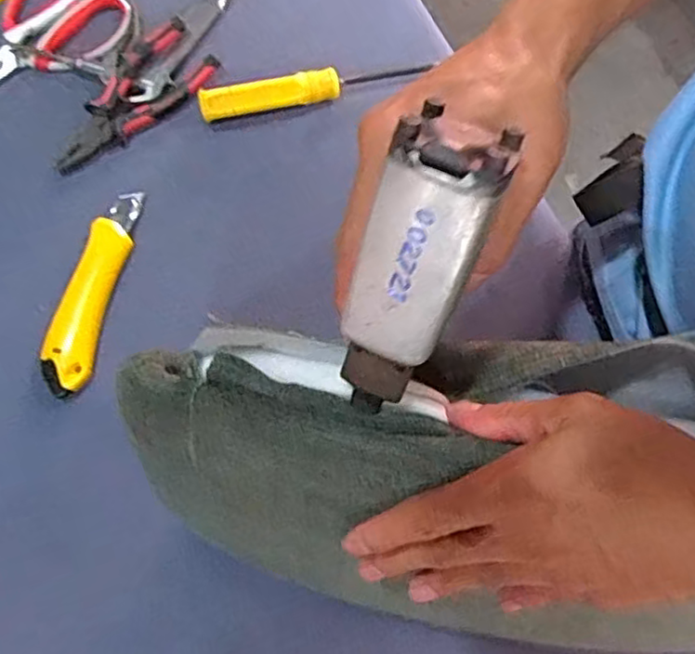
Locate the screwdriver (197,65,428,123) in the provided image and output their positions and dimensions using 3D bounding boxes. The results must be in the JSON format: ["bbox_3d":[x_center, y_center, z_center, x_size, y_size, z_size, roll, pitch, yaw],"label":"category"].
[{"bbox_3d":[-0.029,-0.197,0.533,0.183,0.031,0.019,-13,76,-5],"label":"screwdriver"}]

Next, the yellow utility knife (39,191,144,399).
[{"bbox_3d":[-0.197,-0.030,0.495,0.037,0.013,0.164,11,75,2],"label":"yellow utility knife"}]

